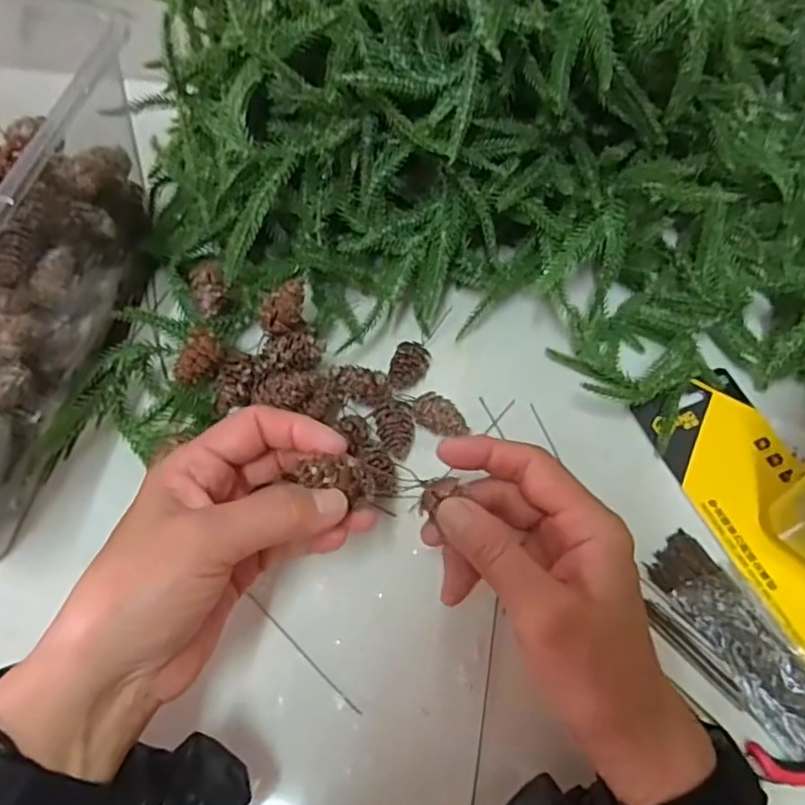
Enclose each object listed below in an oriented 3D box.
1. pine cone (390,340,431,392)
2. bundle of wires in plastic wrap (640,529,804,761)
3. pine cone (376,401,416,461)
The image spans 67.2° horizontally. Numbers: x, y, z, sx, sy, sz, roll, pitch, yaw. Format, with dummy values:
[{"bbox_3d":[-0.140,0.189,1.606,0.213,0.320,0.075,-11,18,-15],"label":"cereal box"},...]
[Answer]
[{"bbox_3d":[0.004,-0.021,0.385,0.022,0.022,0.032,19,62,7],"label":"pine cone"},{"bbox_3d":[0.178,0.129,0.311,0.048,0.014,0.123,-33,68,-19],"label":"bundle of wires in plastic wrap"},{"bbox_3d":[-0.003,0.017,0.360,0.021,0.016,0.035,-7,62,-7],"label":"pine cone"}]

